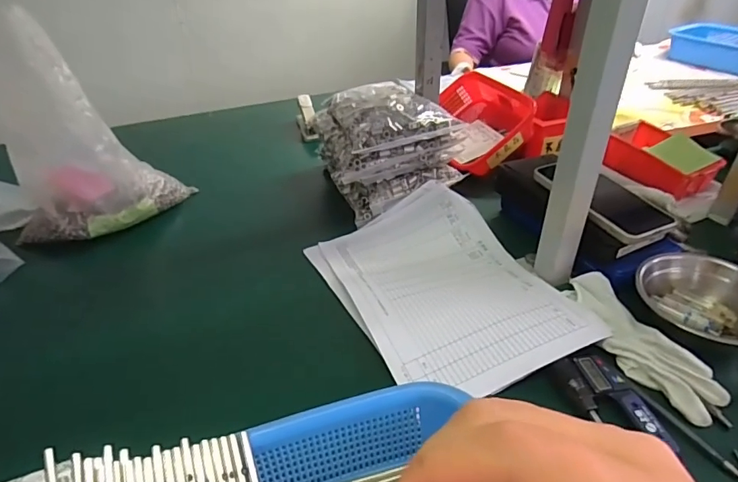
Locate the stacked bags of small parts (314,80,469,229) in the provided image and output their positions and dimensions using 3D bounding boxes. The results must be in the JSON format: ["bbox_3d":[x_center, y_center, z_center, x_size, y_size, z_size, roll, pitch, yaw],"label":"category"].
[{"bbox_3d":[0.029,-0.139,0.692,0.179,0.144,0.186,-10,37,-10],"label":"stacked bags of small parts"}]

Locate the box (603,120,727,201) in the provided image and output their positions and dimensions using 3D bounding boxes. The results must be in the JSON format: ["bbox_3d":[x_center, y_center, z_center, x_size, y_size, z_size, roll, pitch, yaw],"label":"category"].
[{"bbox_3d":[0.441,-0.120,0.705,0.103,0.059,0.144,-19,39,-22],"label":"box"}]

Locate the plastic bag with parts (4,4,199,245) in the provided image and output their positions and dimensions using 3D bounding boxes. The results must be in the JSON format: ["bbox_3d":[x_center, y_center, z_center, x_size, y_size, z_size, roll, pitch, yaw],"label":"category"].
[{"bbox_3d":[-0.384,-0.137,0.617,0.226,0.261,0.082,-16,38,-19],"label":"plastic bag with parts"}]

